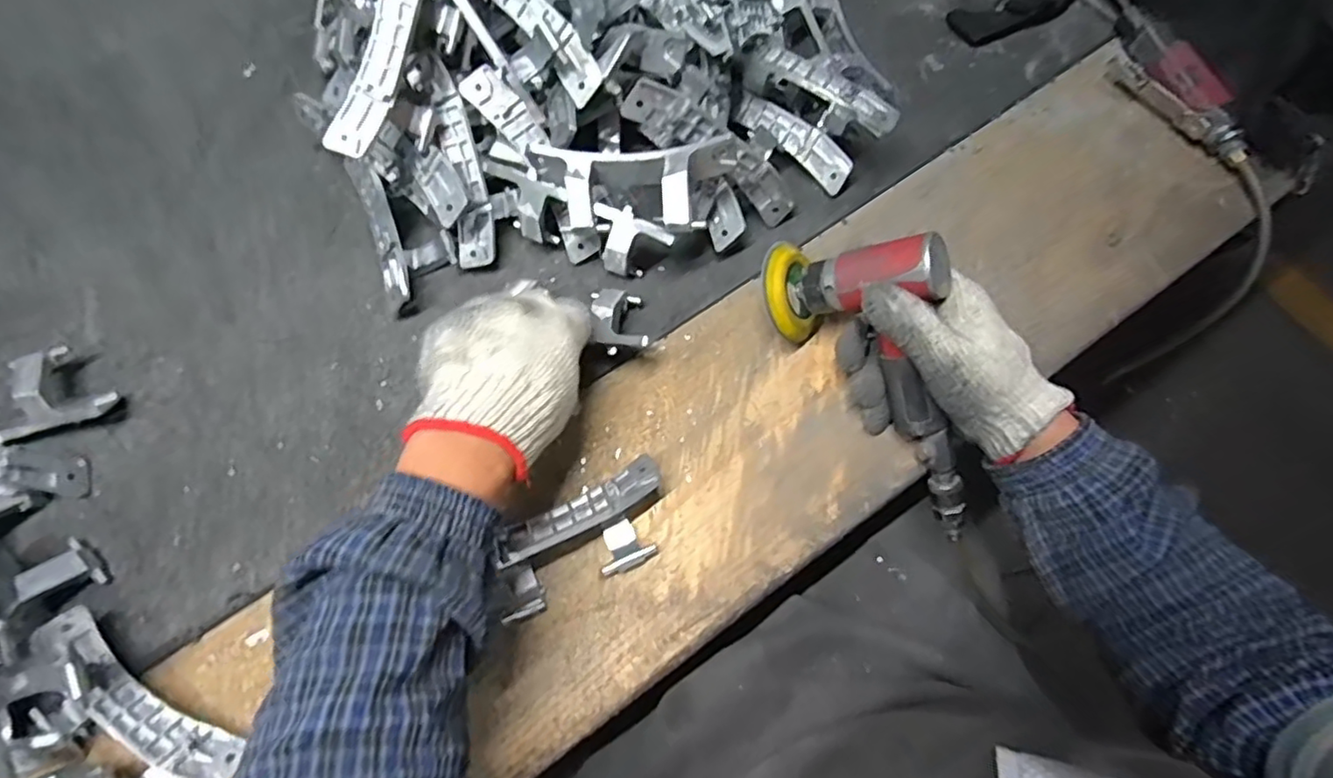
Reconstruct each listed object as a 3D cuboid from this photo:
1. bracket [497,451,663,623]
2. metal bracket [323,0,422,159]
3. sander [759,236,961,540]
[{"bbox_3d":[-0.054,0.101,0.419,0.125,0.035,0.059,-27,74,-9],"label":"bracket"},{"bbox_3d":[-0.188,-0.231,0.413,0.032,0.011,0.156,19,95,6],"label":"metal bracket"},{"bbox_3d":[0.165,-0.012,0.428,0.093,0.096,0.238,-33,92,-11],"label":"sander"}]

